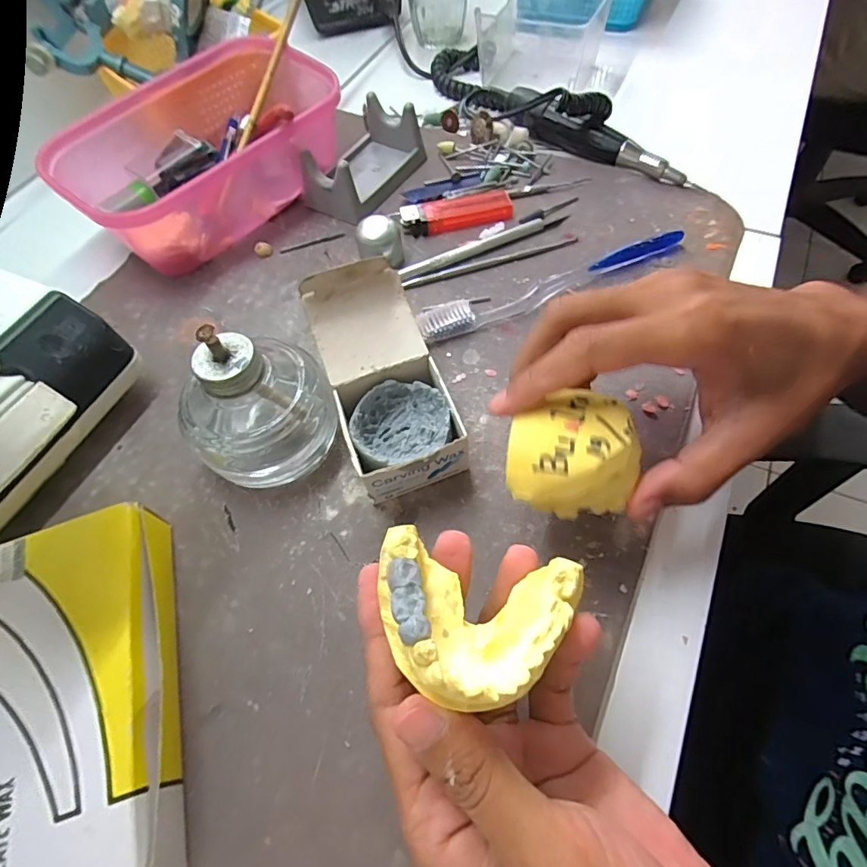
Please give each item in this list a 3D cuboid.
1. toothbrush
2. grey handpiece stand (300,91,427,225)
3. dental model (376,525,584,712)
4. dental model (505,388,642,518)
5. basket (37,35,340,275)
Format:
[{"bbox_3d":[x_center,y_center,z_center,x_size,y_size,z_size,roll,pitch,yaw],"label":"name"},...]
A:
[{"bbox_3d":[0.078,-0.099,0.313,0.185,0.012,0.026,-22,62,-8],"label":"toothbrush"},{"bbox_3d":[-0.054,-0.212,0.372,0.057,0.037,0.098,27,66,17],"label":"grey handpiece stand"},{"bbox_3d":[0.013,0.057,0.151,0.063,0.022,0.046,8,62,8],"label":"dental model"},{"bbox_3d":[0.057,0.006,0.202,0.051,0.022,0.051,4,62,6],"label":"dental model"},{"bbox_3d":[-0.158,-0.207,0.363,0.192,0.066,0.135,-34,64,-14],"label":"basket"}]

